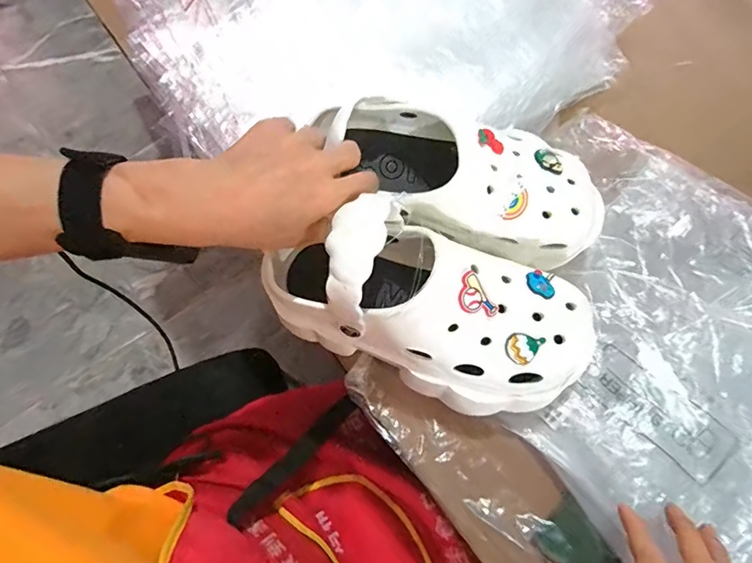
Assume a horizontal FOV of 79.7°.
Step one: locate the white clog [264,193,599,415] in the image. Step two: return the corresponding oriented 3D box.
[{"bbox_3d":[0.037,0.016,0.339,0.255,0.114,0.107,21,70,6],"label":"white clog"}]

